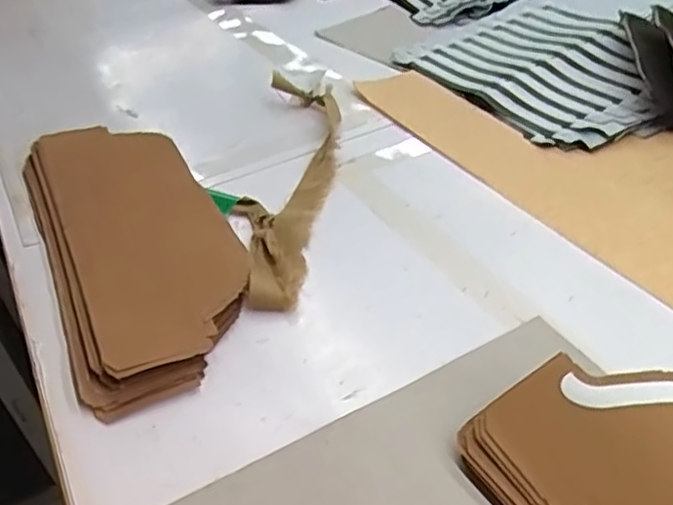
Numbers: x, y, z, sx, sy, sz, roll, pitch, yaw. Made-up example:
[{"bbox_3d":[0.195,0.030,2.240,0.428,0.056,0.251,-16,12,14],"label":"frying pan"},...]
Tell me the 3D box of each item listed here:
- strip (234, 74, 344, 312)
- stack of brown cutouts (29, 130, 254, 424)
[{"bbox_3d":[-0.053,-0.091,0.678,0.087,0.031,0.393,0,38,8],"label":"strip"},{"bbox_3d":[-0.197,-0.025,0.615,0.158,0.034,0.413,-21,40,-18],"label":"stack of brown cutouts"}]

